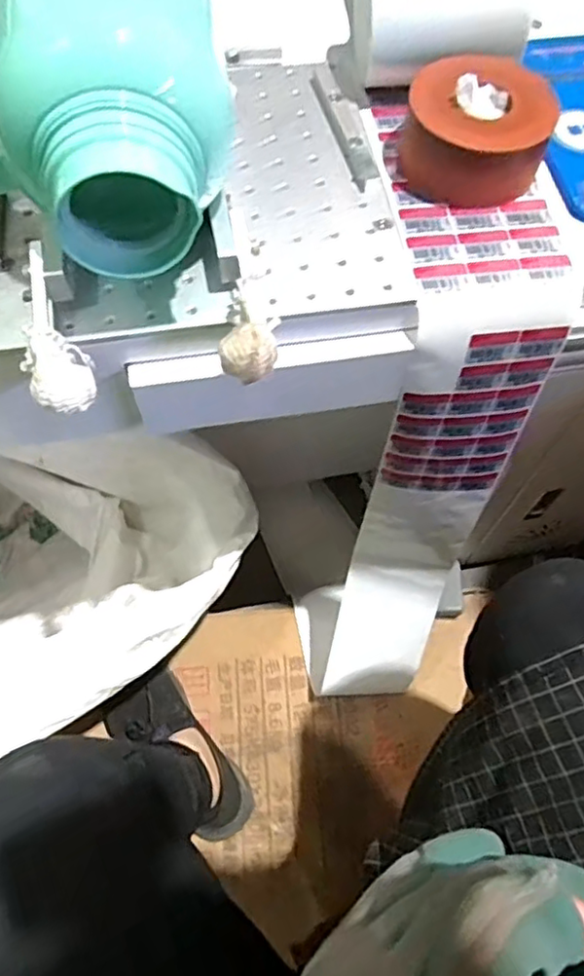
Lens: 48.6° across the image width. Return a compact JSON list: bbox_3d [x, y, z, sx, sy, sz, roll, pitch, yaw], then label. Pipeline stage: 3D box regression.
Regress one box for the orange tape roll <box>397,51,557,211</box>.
[{"bbox_3d":[0.125,-0.243,0.438,0.097,0.050,0.082,8,64,3],"label":"orange tape roll"}]

